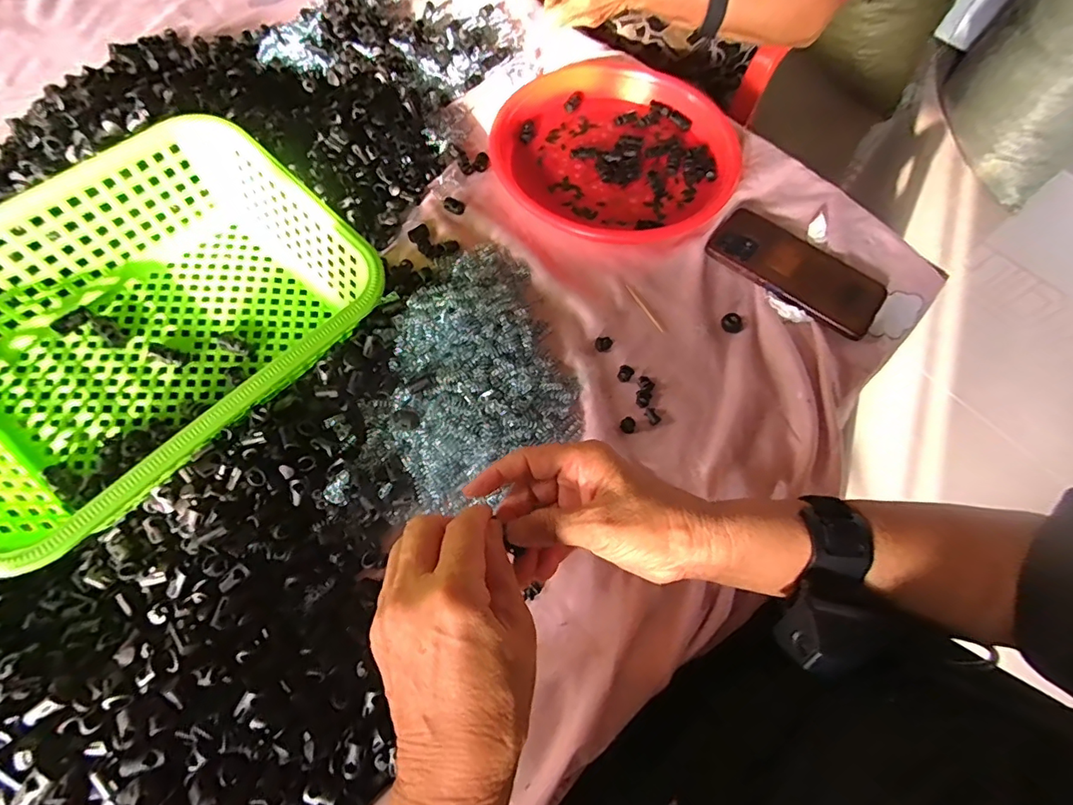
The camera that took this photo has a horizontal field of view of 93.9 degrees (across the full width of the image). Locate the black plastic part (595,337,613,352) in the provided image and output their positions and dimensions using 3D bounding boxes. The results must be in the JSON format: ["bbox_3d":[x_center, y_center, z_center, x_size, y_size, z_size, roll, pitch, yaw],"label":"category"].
[{"bbox_3d":[0.060,-0.052,0.446,0.015,0.006,0.011,-3,67,-4],"label":"black plastic part"}]

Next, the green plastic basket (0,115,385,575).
[{"bbox_3d":[-0.283,-0.056,0.362,0.206,0.091,0.298,37,70,13],"label":"green plastic basket"}]

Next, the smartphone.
[{"bbox_3d":[0.250,-0.131,0.483,0.165,0.016,0.088,34,69,12],"label":"smartphone"}]

